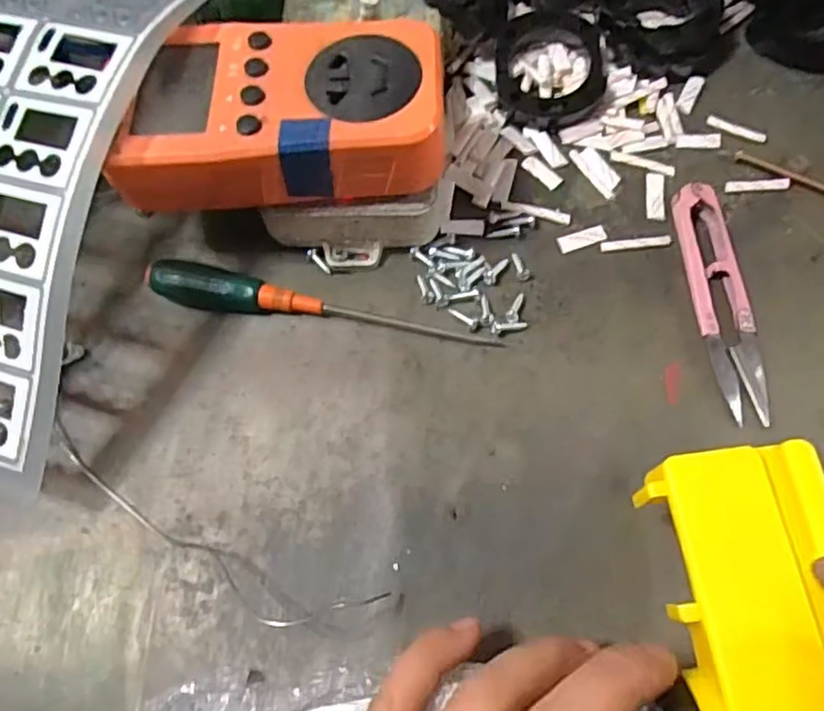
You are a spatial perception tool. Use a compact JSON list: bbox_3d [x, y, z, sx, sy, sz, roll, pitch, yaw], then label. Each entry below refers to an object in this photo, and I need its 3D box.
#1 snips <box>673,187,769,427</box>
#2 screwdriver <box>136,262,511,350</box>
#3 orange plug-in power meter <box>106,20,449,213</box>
[{"bbox_3d":[0.125,-0.024,0.255,0.022,0.009,0.102,-4,68,2],"label":"snips"},{"bbox_3d":[-0.038,-0.022,0.261,0.143,0.016,0.014,9,69,7],"label":"screwdriver"},{"bbox_3d":[-0.048,-0.093,0.241,0.118,0.029,0.062,-4,68,2],"label":"orange plug-in power meter"}]

